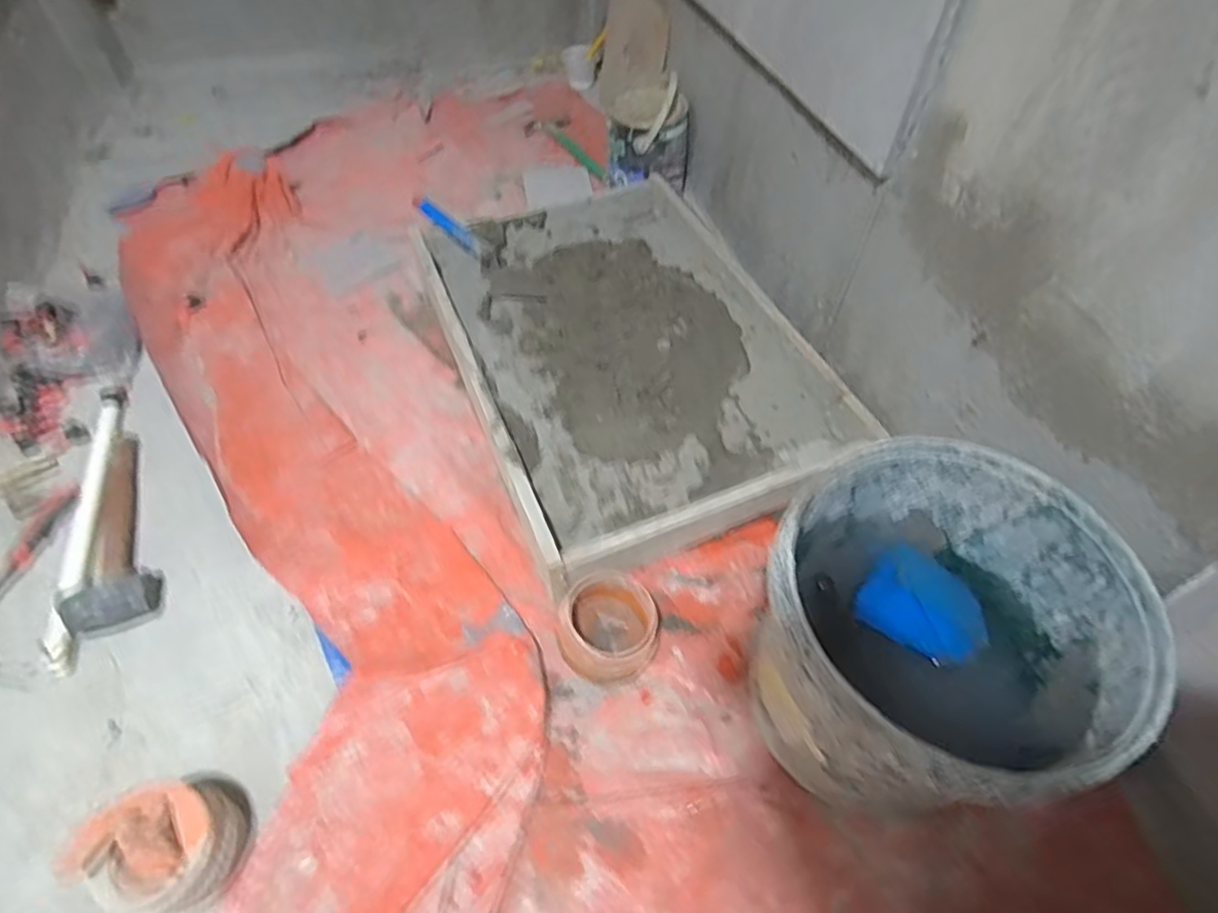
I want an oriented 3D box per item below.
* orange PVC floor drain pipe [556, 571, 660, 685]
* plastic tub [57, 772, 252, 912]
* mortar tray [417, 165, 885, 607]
[{"bbox_3d":[-0.001,0.209,0.795,0.111,0.096,0.121,1,54,-1],"label":"orange PVC floor drain pipe"},{"bbox_3d":[-0.450,0.390,0.658,0.123,0.111,0.130,1,54,-1],"label":"plastic tub"},{"bbox_3d":[0.018,-0.192,1.094,0.522,0.092,0.764,-17,57,-14],"label":"mortar tray"}]

